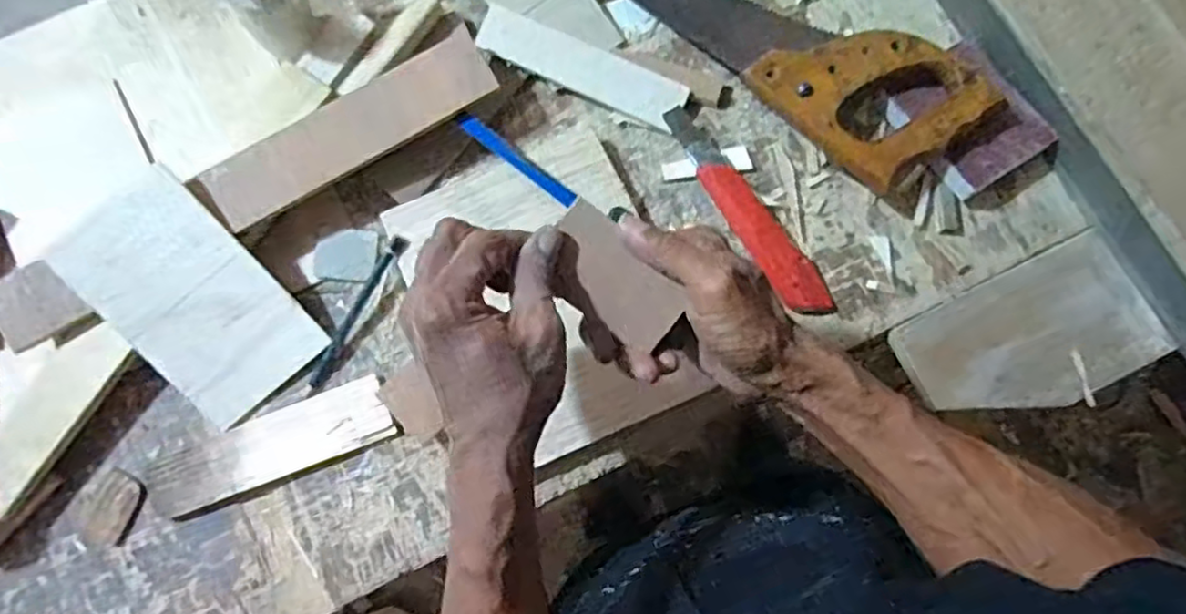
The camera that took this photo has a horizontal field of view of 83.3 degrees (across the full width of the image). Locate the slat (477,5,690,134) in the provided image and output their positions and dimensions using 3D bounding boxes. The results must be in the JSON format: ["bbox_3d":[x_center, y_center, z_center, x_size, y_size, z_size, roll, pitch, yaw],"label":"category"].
[{"bbox_3d":[-0.008,-0.182,0.502,0.159,0.005,0.041,25,90,2],"label":"slat"}]

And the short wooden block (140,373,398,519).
[{"bbox_3d":[-0.221,0.096,0.459,0.166,0.011,0.046,-21,79,-3],"label":"short wooden block"}]

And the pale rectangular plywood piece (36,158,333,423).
[{"bbox_3d":[-0.270,-0.005,0.449,0.095,0.012,0.158,-40,100,-6],"label":"pale rectangular plywood piece"}]

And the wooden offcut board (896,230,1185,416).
[{"bbox_3d":[0.308,0.024,0.470,0.167,0.013,0.098,-26,79,-4],"label":"wooden offcut board"}]

